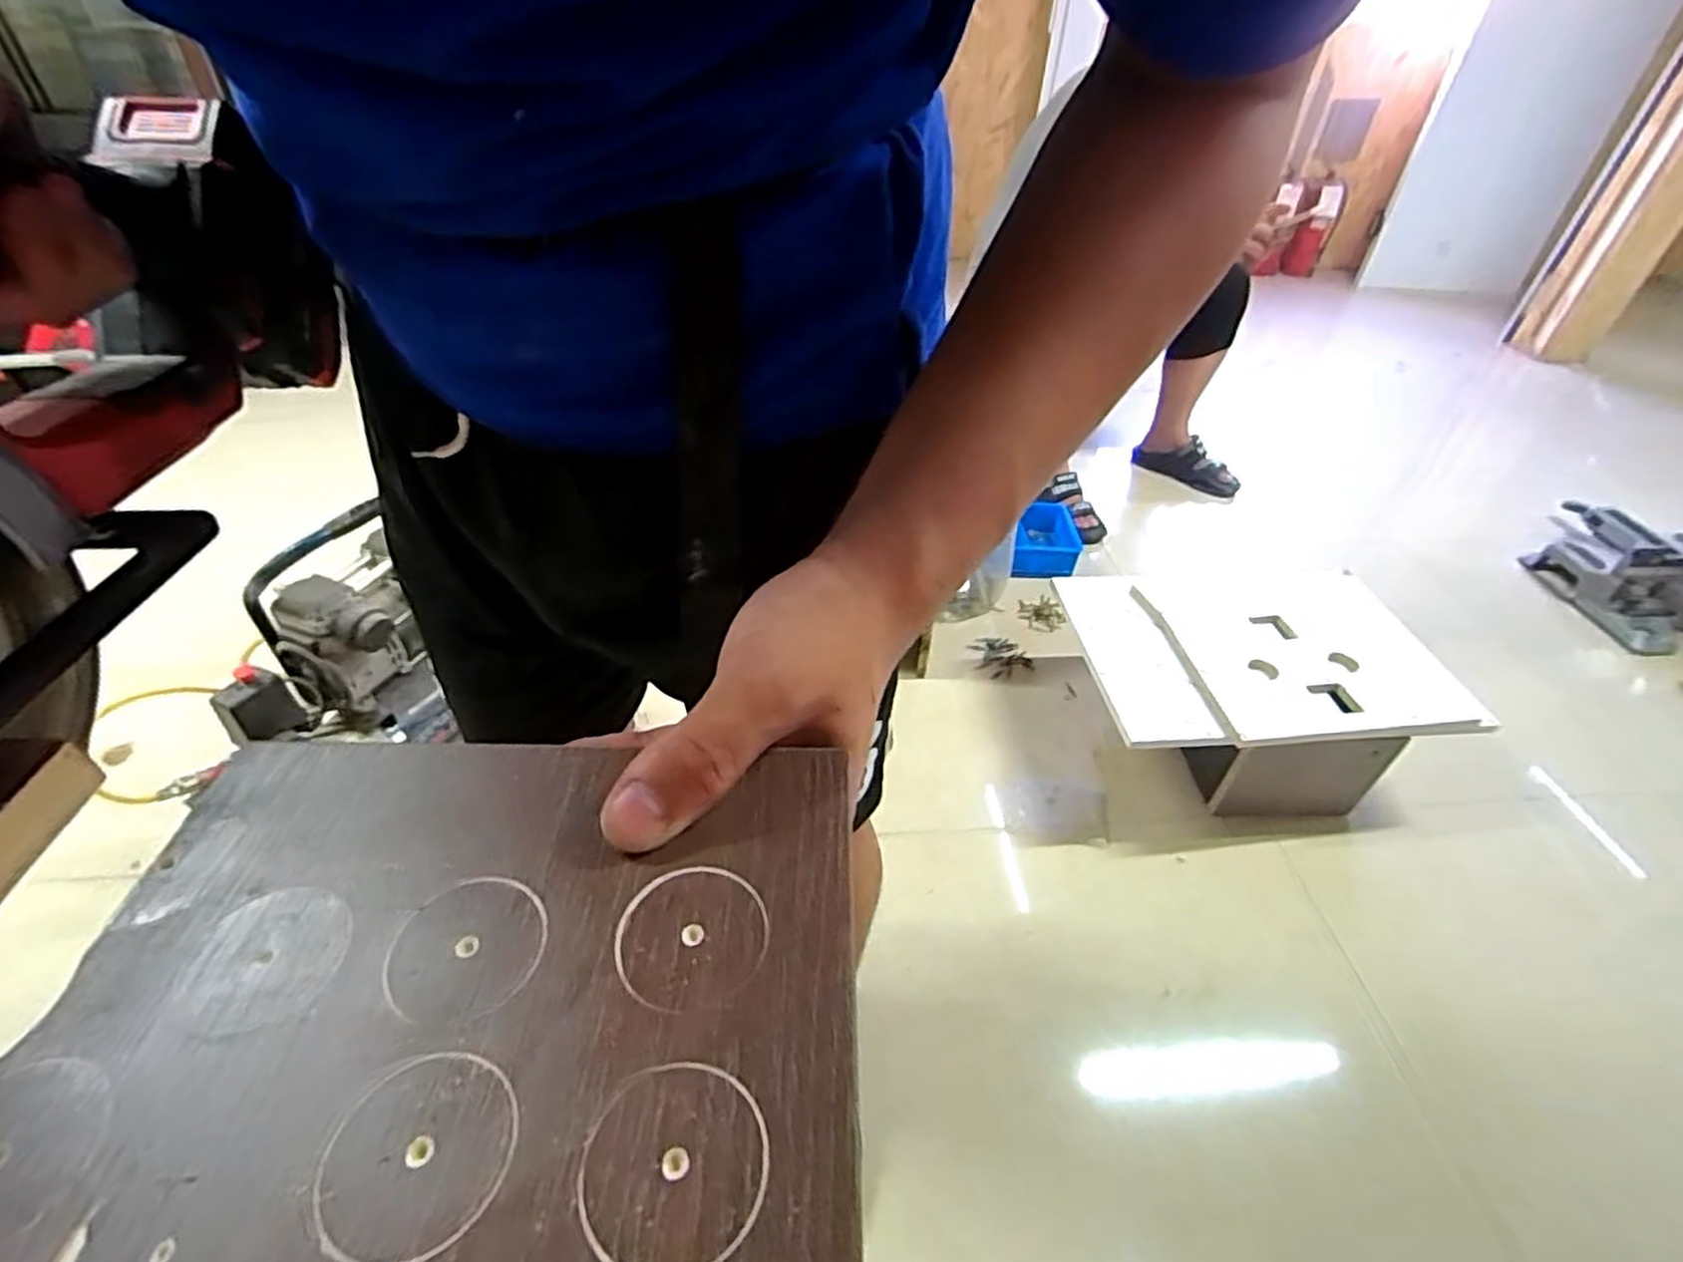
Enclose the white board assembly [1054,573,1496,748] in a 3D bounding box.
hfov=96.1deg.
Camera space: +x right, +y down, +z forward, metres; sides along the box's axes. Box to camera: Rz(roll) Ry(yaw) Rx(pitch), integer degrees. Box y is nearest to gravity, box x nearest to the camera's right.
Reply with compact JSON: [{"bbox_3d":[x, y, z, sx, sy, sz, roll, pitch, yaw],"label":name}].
[{"bbox_3d":[0.704,0.106,1.380,0.568,0.262,0.416,-1,42,-5],"label":"white board assembly"}]

